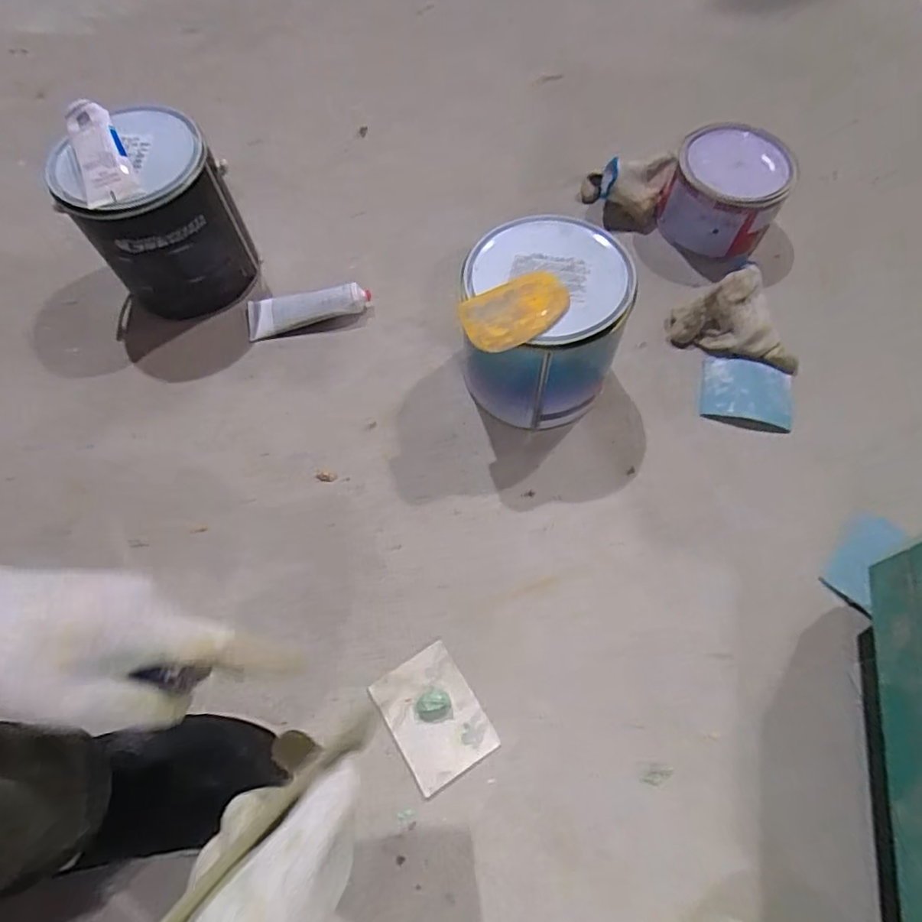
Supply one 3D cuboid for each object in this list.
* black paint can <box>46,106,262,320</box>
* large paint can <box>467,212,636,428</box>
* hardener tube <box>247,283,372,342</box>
[{"bbox_3d":[-0.334,-0.267,0.643,0.154,0.175,0.144,0,65,1],"label":"black paint can"},{"bbox_3d":[0.081,-0.136,0.581,0.149,0.154,0.152,-6,65,-2],"label":"large paint can"},{"bbox_3d":[-0.182,-0.180,0.682,0.145,0.028,0.047,-9,65,-3],"label":"hardener tube"}]

